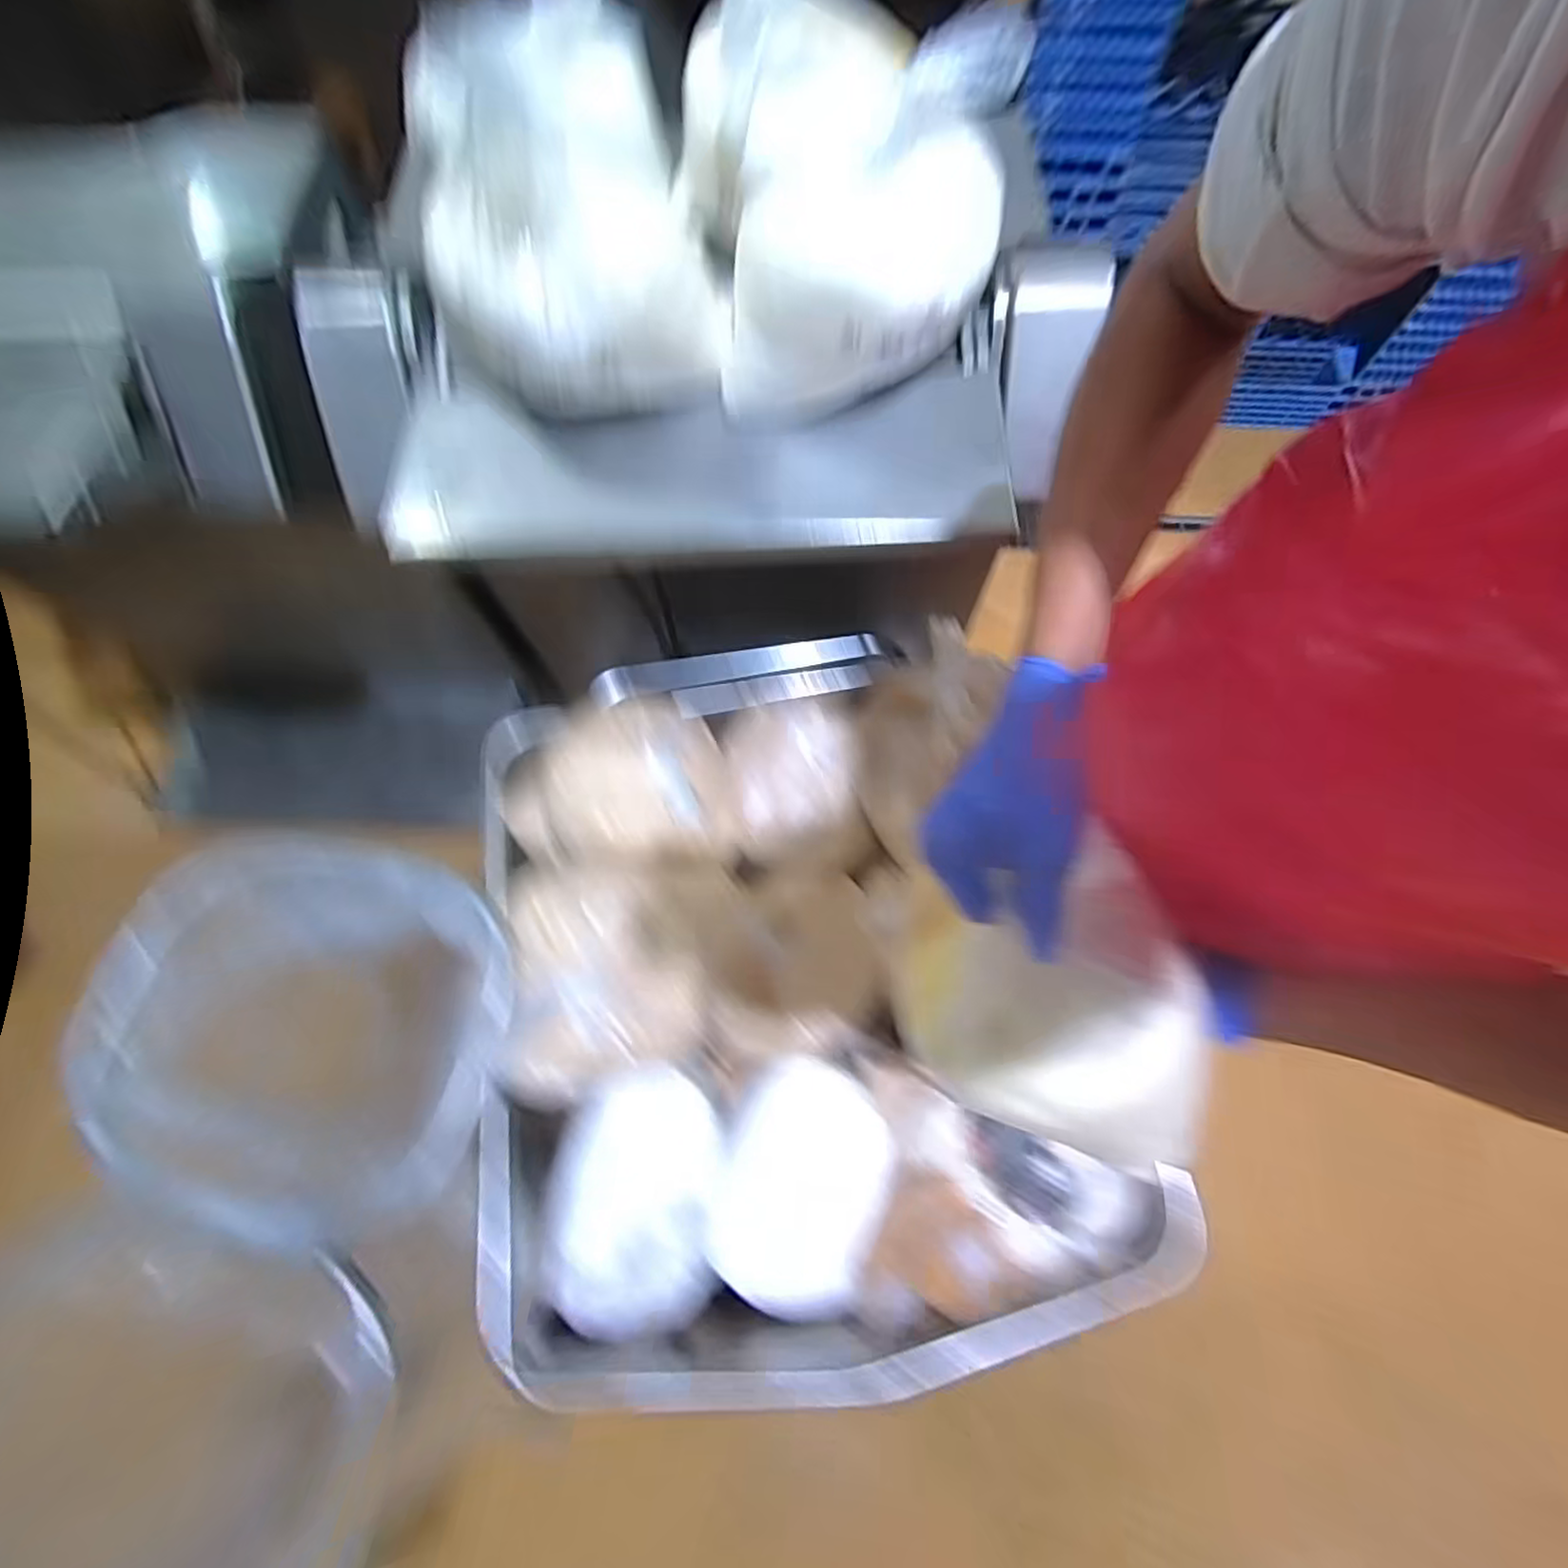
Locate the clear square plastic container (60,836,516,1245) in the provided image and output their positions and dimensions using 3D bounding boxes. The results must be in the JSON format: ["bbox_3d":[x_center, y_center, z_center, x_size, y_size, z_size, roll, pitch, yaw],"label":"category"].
[{"bbox_3d":[-0.428,0.221,0.644,0.331,0.165,0.301,14,73,6],"label":"clear square plastic container"}]

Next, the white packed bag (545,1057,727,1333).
[{"bbox_3d":[-0.163,0.462,0.761,0.176,0.100,0.242,5,64,-16],"label":"white packed bag"}]

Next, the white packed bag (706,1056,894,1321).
[{"bbox_3d":[0.019,0.450,0.766,0.181,0.071,0.244,23,74,8],"label":"white packed bag"}]

